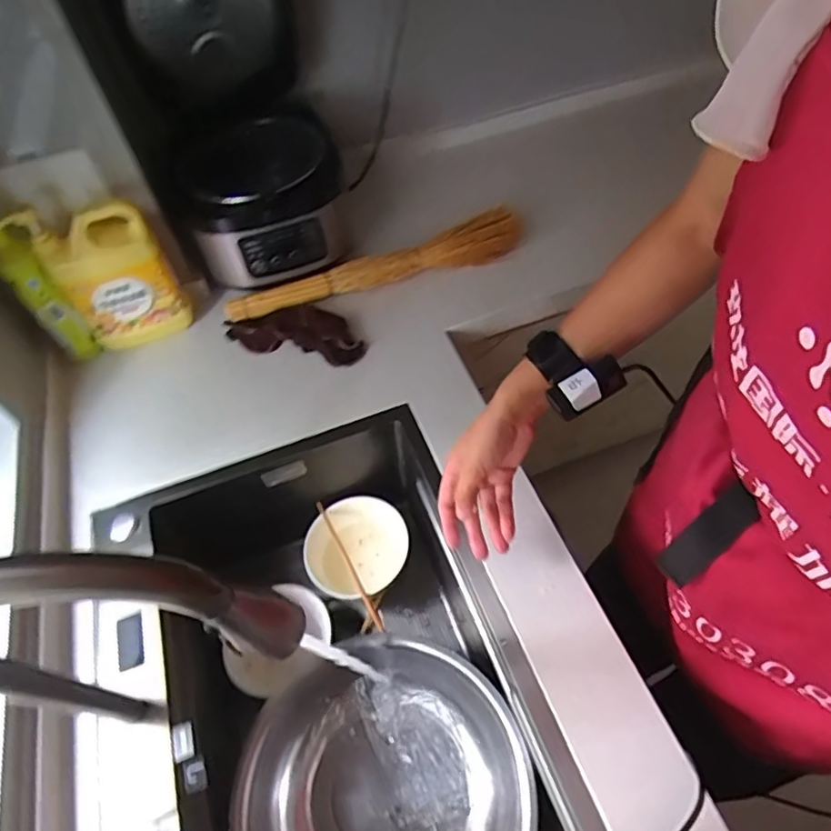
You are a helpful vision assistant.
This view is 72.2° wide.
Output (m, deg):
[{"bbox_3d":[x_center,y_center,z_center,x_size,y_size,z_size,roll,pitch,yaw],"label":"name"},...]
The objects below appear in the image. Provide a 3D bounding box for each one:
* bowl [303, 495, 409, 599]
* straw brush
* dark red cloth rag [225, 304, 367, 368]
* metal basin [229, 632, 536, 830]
[{"bbox_3d":[-0.091,0.206,0.856,0.141,0.075,0.144,-2,56,3],"label":"bowl"},{"bbox_3d":[-0.057,-0.236,0.915,0.492,0.064,0.057,-19,55,-9],"label":"straw brush"},{"bbox_3d":[-0.181,-0.133,0.881,0.218,0.018,0.101,11,56,12],"label":"dark red cloth rag"},{"bbox_3d":[-0.034,0.456,0.682,0.308,0.145,0.307,-30,59,-15],"label":"metal basin"}]

